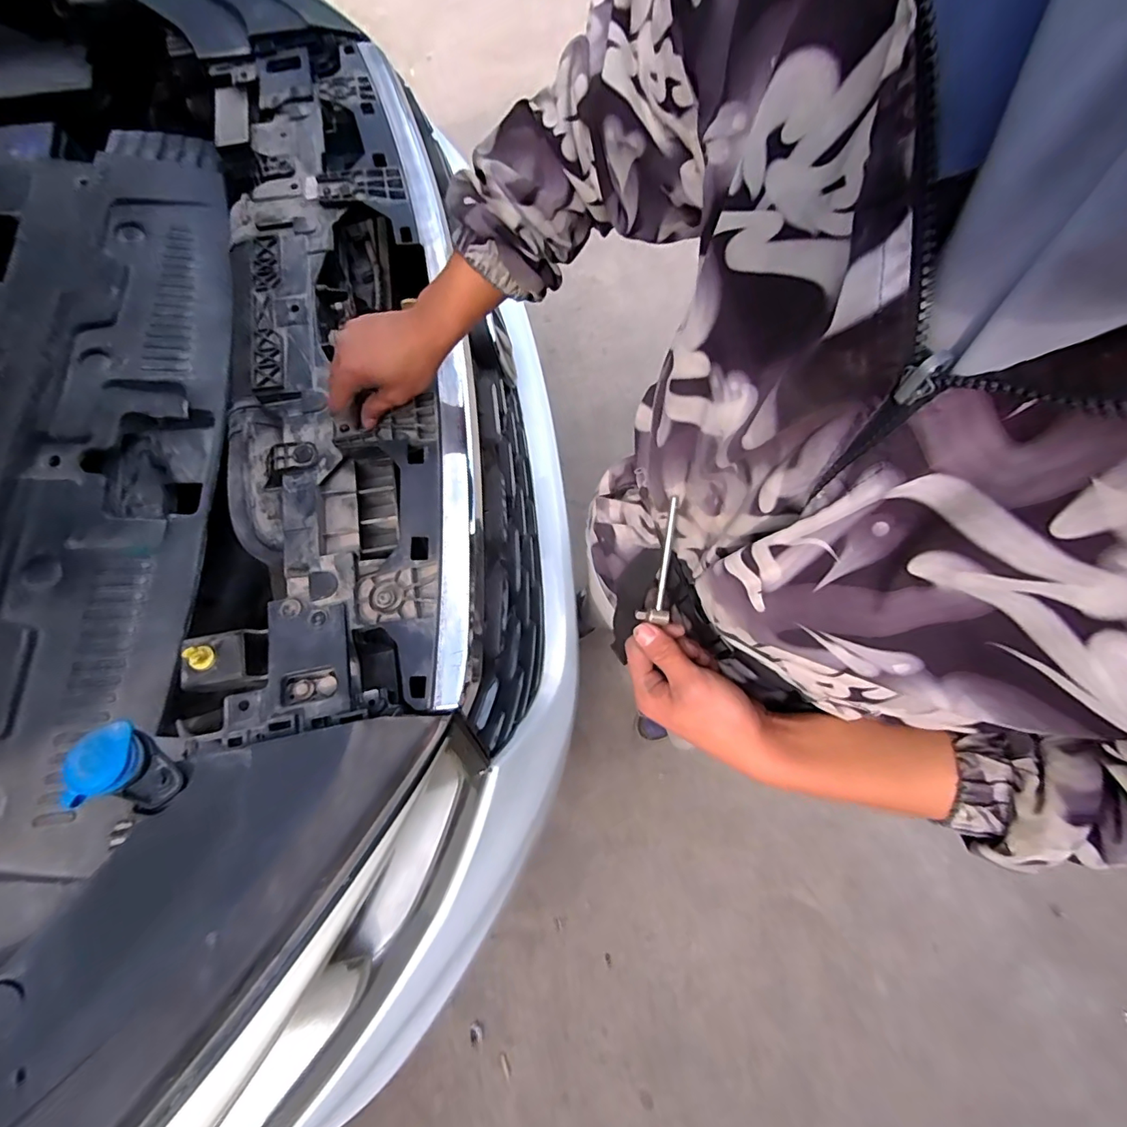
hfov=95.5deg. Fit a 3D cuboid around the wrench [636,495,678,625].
[{"bbox_3d":[0.073,-0.003,0.378,0.023,0.019,0.092,10,98,3],"label":"wrench"}]

